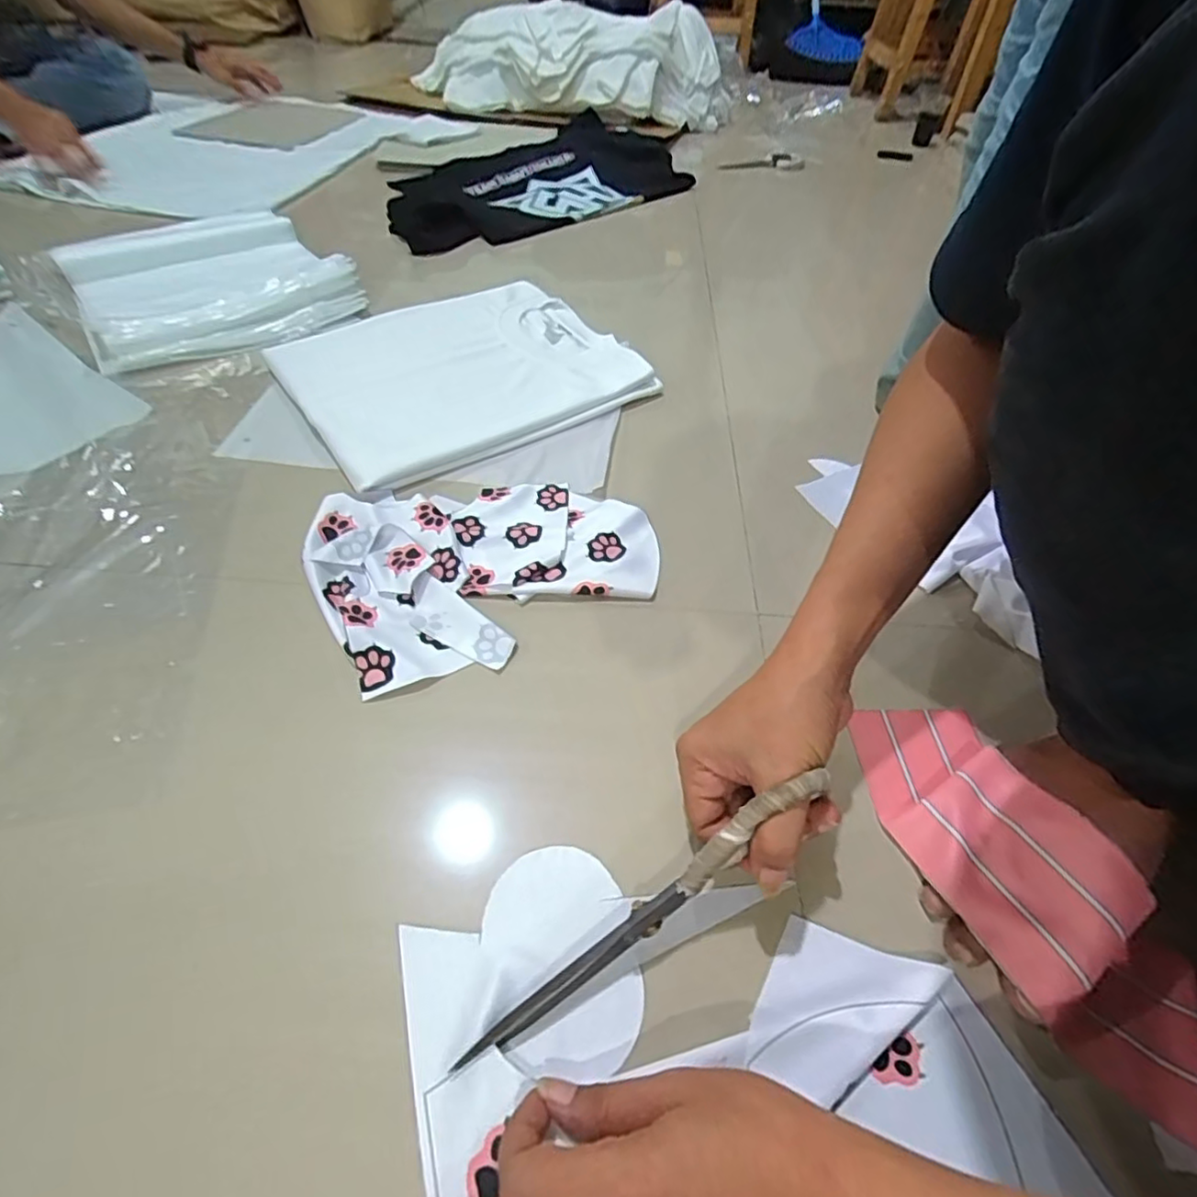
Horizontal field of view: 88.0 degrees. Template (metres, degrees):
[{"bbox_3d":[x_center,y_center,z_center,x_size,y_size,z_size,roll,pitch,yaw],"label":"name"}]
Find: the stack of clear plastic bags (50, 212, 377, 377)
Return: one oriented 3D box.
[{"bbox_3d":[-0.504,-0.421,0.799,0.310,0.043,0.316,-26,56,-24],"label":"stack of clear plastic bags"}]

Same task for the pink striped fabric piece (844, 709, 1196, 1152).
[{"bbox_3d":[0.264,0.165,0.376,0.112,0.051,0.260,-14,52,-15],"label":"pink striped fabric piece"}]

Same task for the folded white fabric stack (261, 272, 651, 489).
[{"bbox_3d":[-0.158,-0.269,0.731,0.375,0.050,0.297,-25,55,-23],"label":"folded white fabric stack"}]

